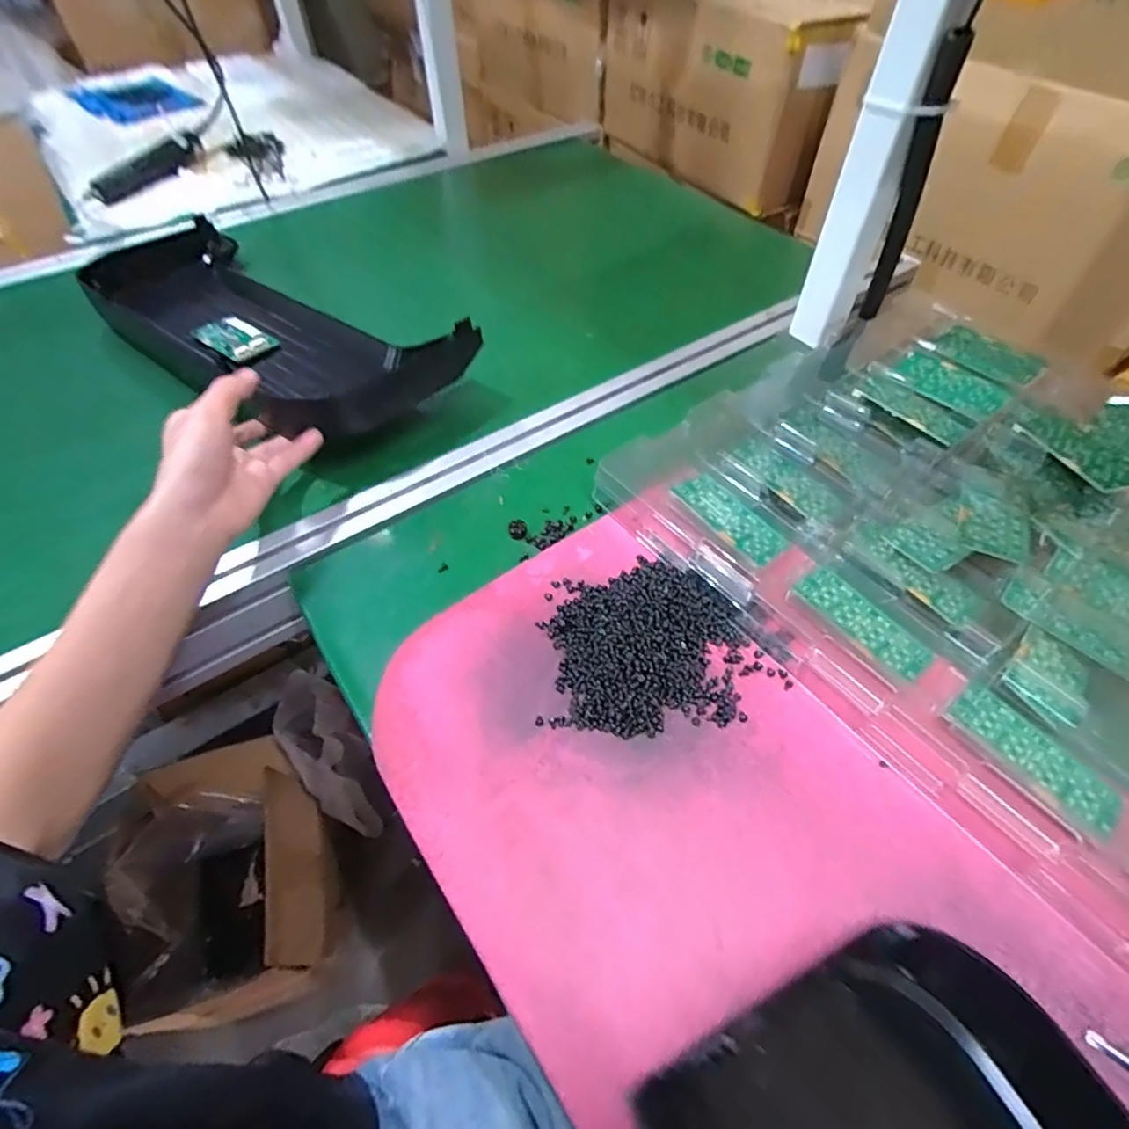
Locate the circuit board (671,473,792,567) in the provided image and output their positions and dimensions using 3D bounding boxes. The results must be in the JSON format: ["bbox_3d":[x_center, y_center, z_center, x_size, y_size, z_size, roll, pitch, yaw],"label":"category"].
[{"bbox_3d":[0.128,-0.037,0.450,0.041,0.004,0.092,-29,61,-29],"label":"circuit board"}]

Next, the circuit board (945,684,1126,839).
[{"bbox_3d":[0.276,0.109,0.344,0.093,0.005,0.051,39,48,19],"label":"circuit board"}]

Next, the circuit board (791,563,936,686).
[{"bbox_3d":[0.203,0.038,0.398,0.045,0.004,0.093,-29,62,-34],"label":"circuit board"}]

